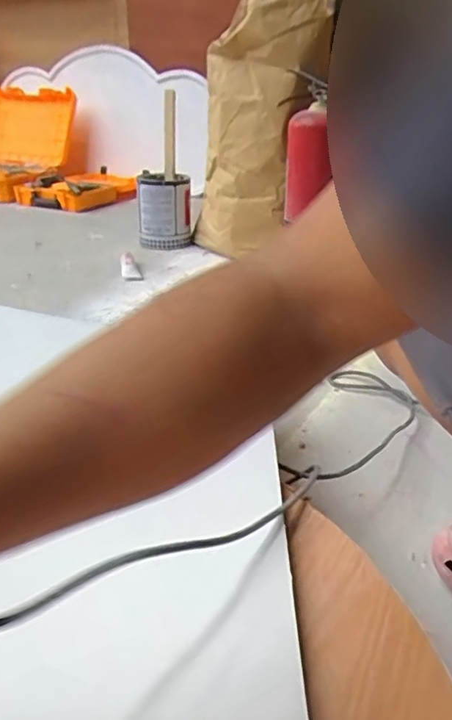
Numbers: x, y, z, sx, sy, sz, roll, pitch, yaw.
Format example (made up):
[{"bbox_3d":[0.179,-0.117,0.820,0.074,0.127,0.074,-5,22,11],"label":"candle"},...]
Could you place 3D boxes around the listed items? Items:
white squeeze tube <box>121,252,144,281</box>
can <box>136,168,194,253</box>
[{"bbox_3d":[-0.250,-0.239,1.471,0.044,0.022,0.138,-9,42,-18],"label":"white squeeze tube"},{"bbox_3d":[-0.189,-0.452,1.734,0.162,0.197,0.155,-1,27,-5],"label":"can"}]

